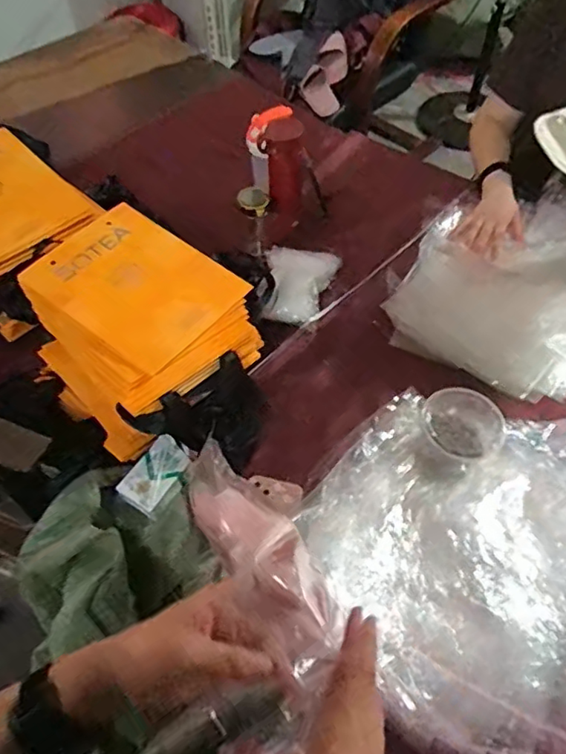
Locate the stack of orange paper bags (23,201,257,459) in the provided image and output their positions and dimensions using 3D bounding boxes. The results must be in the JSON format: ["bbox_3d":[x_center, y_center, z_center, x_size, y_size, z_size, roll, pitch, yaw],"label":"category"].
[{"bbox_3d":[-0.216,-0.072,0.861,0.296,0.156,0.277,36,62,23],"label":"stack of orange paper bags"}]

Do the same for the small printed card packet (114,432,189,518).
[{"bbox_3d":[-0.183,0.139,0.828,0.063,0.010,0.104,34,70,15],"label":"small printed card packet"}]

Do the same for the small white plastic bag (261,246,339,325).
[{"bbox_3d":[0.036,-0.167,1.041,0.135,0.059,0.170,2,55,2],"label":"small white plastic bag"}]

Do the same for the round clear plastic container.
[{"bbox_3d":[0.250,0.076,0.830,0.113,0.066,0.109,-27,59,-17],"label":"round clear plastic container"}]

